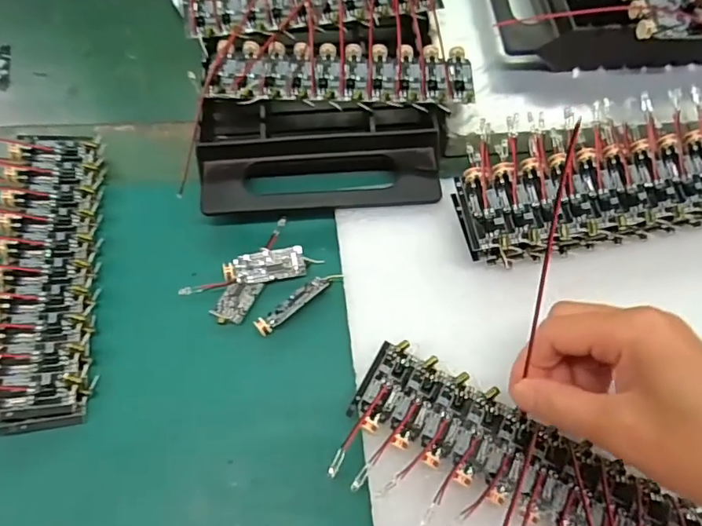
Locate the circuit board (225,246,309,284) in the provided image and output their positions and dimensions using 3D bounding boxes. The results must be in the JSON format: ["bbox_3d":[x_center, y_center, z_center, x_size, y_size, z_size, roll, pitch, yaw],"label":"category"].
[{"bbox_3d":[-0.046,0.001,0.274,0.043,0.004,0.017,-9,83,-15],"label":"circuit board"}]

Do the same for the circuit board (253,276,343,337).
[{"bbox_3d":[-0.029,0.020,0.270,0.051,0.004,0.010,-38,71,-15],"label":"circuit board"}]

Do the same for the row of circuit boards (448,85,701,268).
[{"bbox_3d":[0.136,-0.047,0.279,0.163,0.033,0.077,-7,66,-3],"label":"row of circuit boards"}]

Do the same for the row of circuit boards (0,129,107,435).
[{"bbox_3d":[-0.174,0.001,0.271,0.071,0.017,0.167,-1,64,-18],"label":"row of circuit boards"}]

